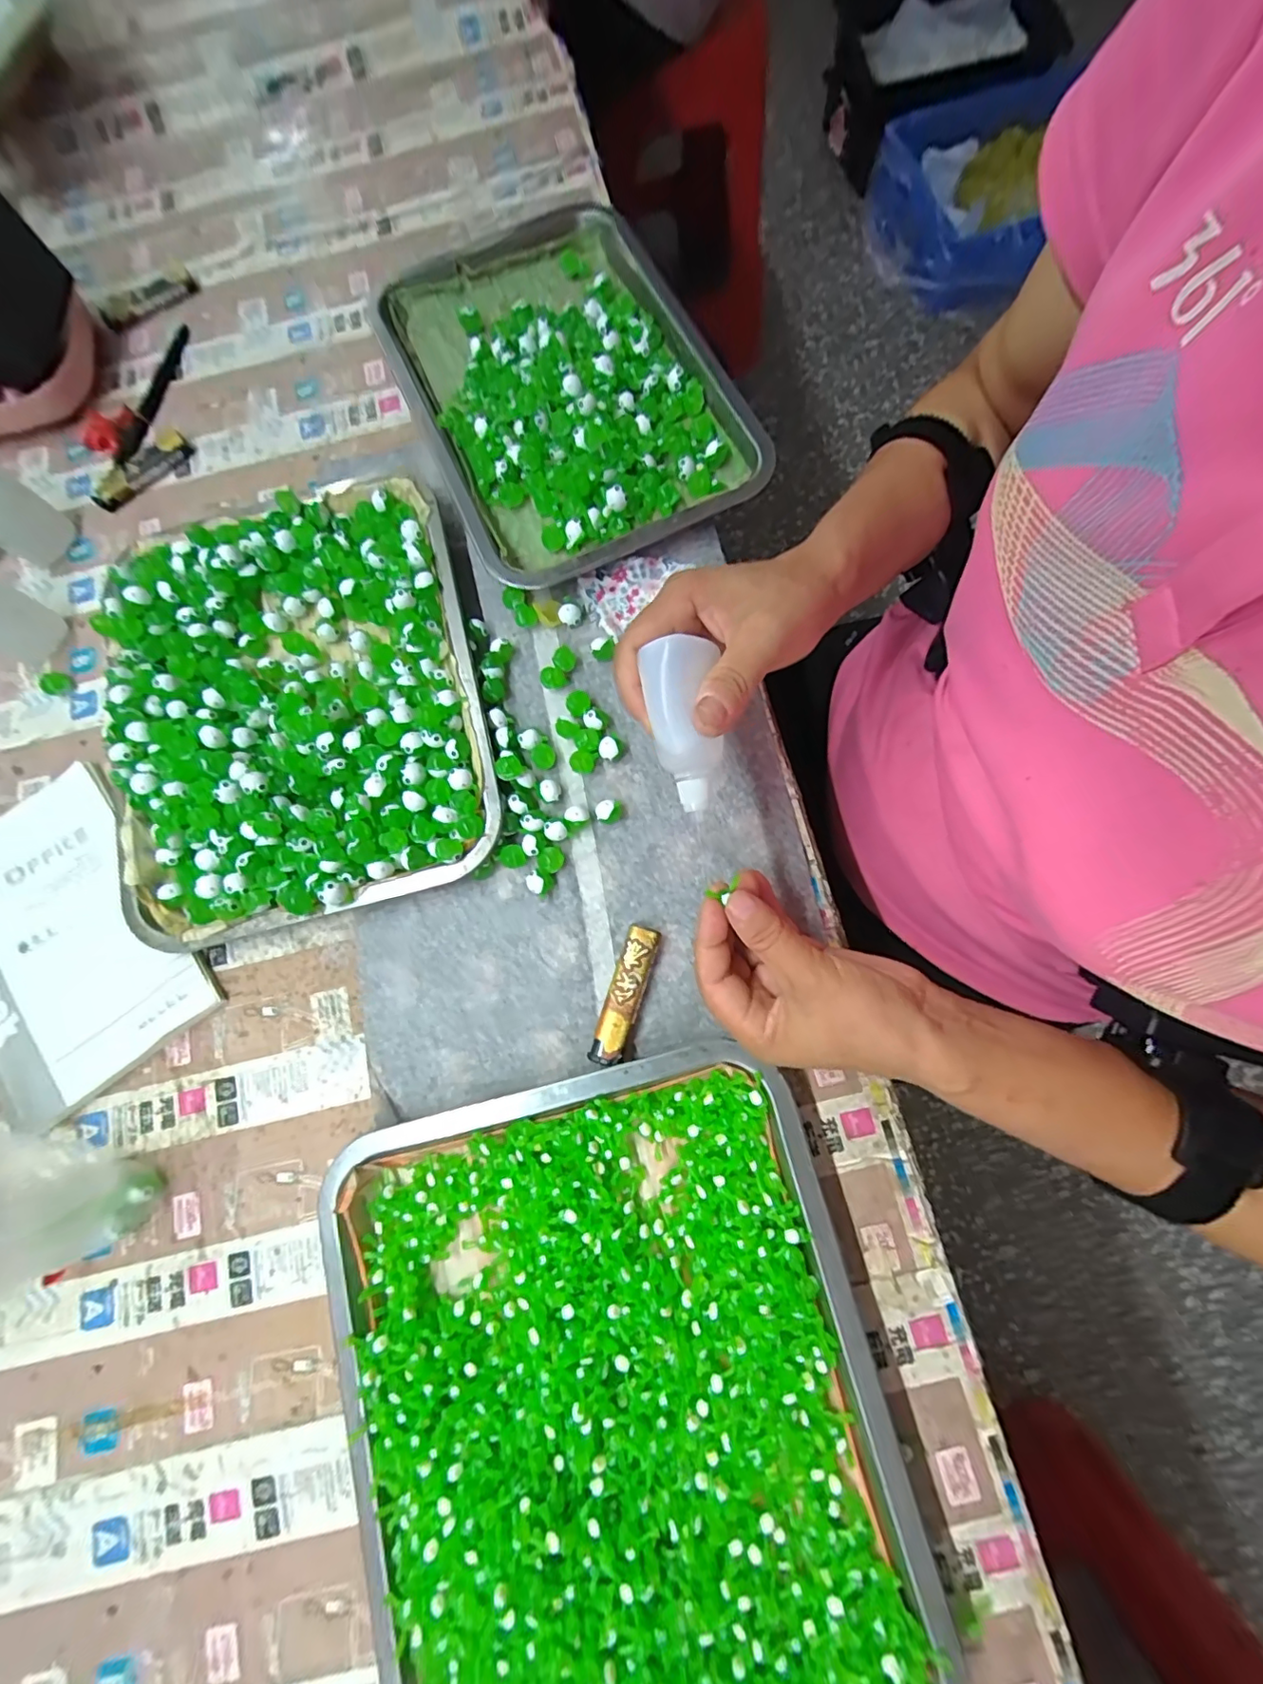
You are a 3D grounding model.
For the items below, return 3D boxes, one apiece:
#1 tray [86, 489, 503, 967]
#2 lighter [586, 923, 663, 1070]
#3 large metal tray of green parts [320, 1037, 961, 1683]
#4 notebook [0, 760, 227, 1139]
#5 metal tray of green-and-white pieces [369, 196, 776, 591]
[{"bbox_3d":[-0.218,-0.095,0.364,0.230,0.031,0.286,-14,78,0],"label":"tray"},{"bbox_3d":[-0.003,0.089,0.325,0.020,0.015,0.080,18,80,7],"label":"lighter"},{"bbox_3d":[-0.009,0.282,0.281,0.253,0.040,0.307,-15,78,0],"label":"large metal tray of green parts"},{"bbox_3d":[-0.368,0.061,0.352,0.140,0.010,0.200,-35,80,-6],"label":"notebook"},{"bbox_3d":[-0.038,-0.319,0.390,0.221,0.035,0.265,-24,78,-2],"label":"metal tray of green-and-white pieces"}]

